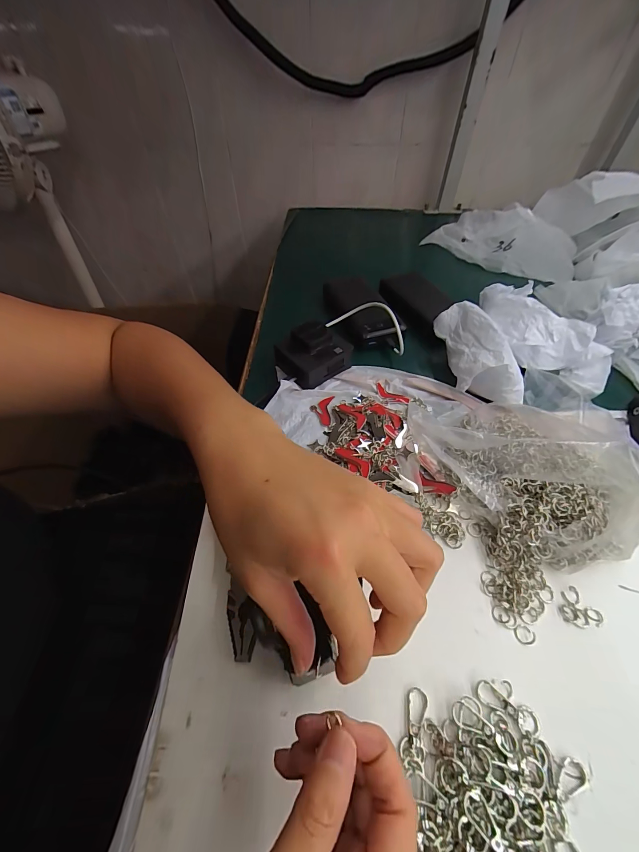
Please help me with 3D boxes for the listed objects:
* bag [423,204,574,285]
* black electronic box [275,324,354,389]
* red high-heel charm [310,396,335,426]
[{"bbox_3d":[0.329,-0.342,0.604,0.265,0.065,0.123,28,58,22],"label":"bag"},{"bbox_3d":[-0.008,-0.094,0.419,0.080,0.048,0.071,-32,57,-21],"label":"black electronic box"},{"bbox_3d":[0.002,-0.019,0.391,0.026,0.008,0.038,6,52,7],"label":"red high-heel charm"}]

